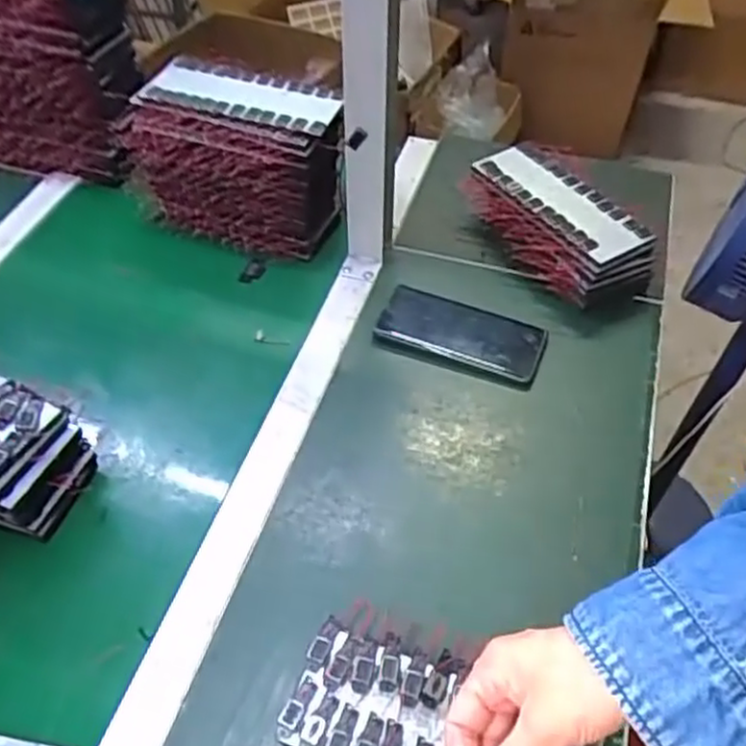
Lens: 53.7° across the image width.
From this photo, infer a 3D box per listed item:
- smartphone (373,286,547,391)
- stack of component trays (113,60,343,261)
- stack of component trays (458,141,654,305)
[{"bbox_3d":[0.086,-0.037,0.733,0.161,0.010,0.085,18,52,13],"label":"smartphone"},{"bbox_3d":[-0.145,-0.230,0.802,0.232,0.157,0.090,15,51,11],"label":"stack of component trays"},{"bbox_3d":[0.195,-0.162,0.801,0.114,0.068,0.212,-21,54,-18],"label":"stack of component trays"}]

